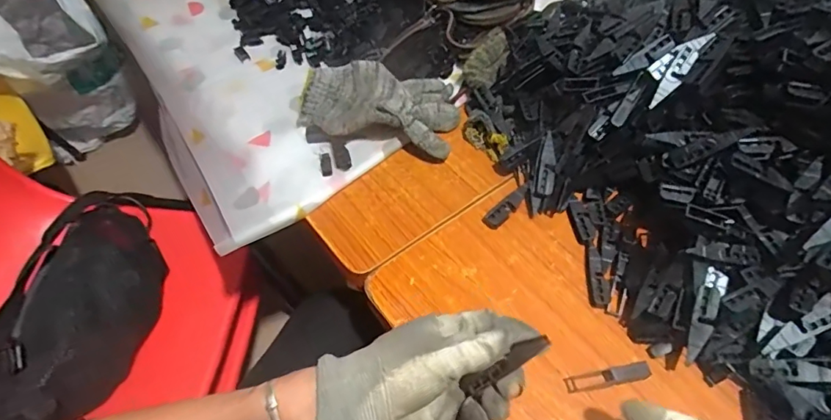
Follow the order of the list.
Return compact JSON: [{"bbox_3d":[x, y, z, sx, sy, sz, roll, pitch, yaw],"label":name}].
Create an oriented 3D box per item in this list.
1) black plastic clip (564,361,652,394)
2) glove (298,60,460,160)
[{"bbox_3d":[0.160,0.139,0.414,0.069,0.012,0.014,-7,56,-5],"label":"black plastic clip"},{"bbox_3d":[-0.038,-0.124,0.565,0.170,0.051,0.110,13,56,9],"label":"glove"}]

